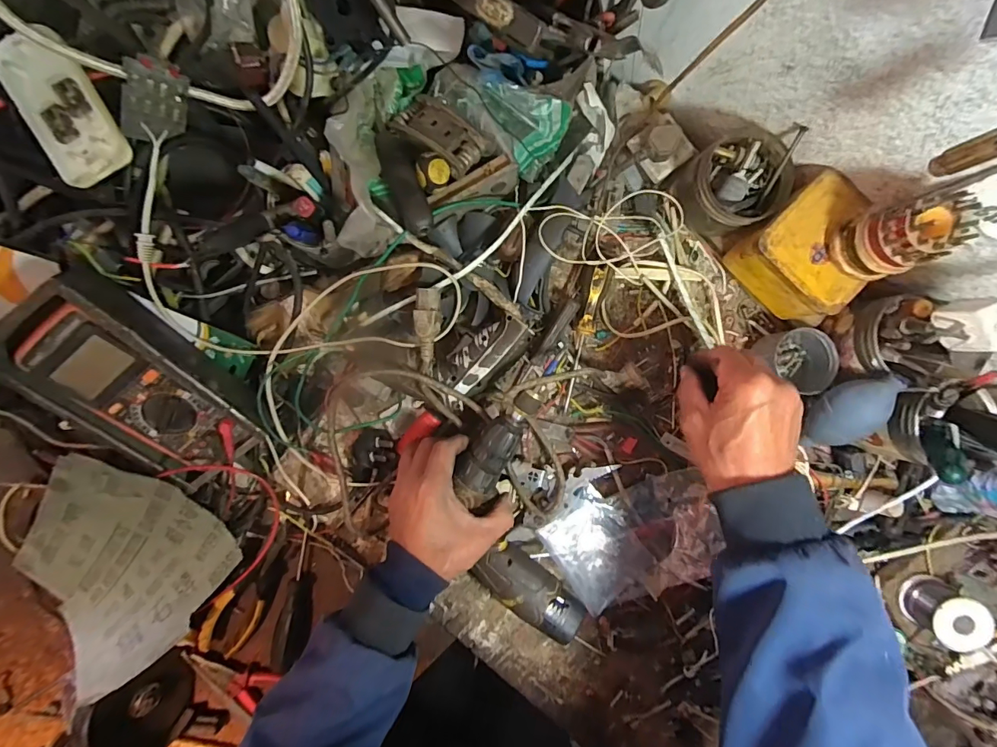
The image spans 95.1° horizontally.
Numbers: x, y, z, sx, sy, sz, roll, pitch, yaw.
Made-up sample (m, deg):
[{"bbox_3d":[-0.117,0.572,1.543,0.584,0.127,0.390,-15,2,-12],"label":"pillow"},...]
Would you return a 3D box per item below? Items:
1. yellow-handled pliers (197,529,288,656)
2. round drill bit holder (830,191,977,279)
[{"bbox_3d":[-0.276,0.239,0.497,0.051,0.026,0.147,23,92,-3],"label":"yellow-handled pliers"},{"bbox_3d":[0.319,-0.105,0.367,0.057,0.080,0.049,-7,93,-1],"label":"round drill bit holder"}]

